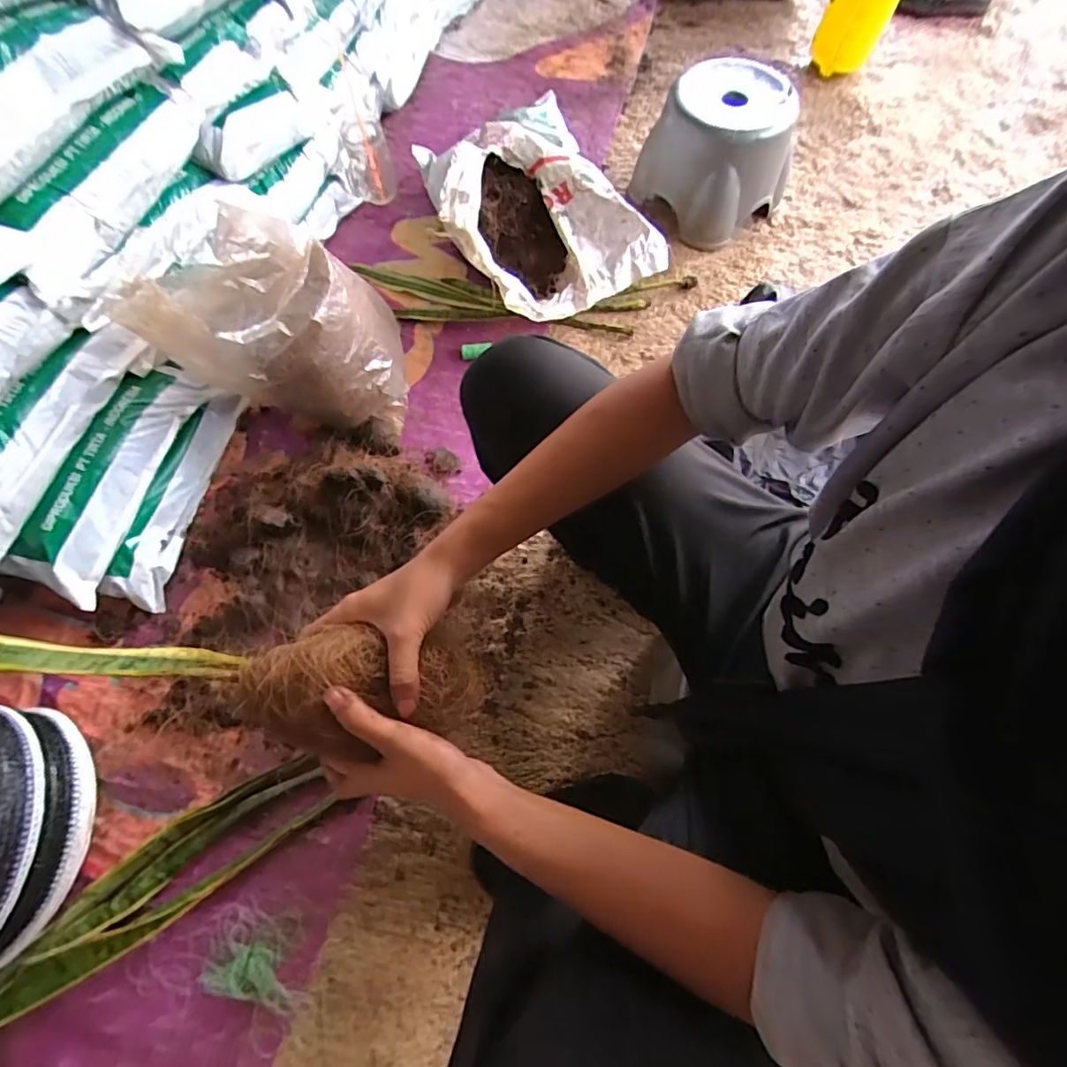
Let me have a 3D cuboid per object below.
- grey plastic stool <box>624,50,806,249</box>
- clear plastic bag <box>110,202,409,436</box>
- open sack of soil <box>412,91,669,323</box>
[{"bbox_3d":[0.327,-0.682,0.950,0.229,0.185,0.216,-29,72,-10],"label":"grey plastic stool"},{"bbox_3d":[-0.338,-0.278,0.728,0.276,0.311,0.169,-11,69,-4],"label":"clear plastic bag"},{"bbox_3d":[-0.007,-0.575,0.915,0.348,0.175,0.421,-28,71,-10],"label":"open sack of soil"}]

